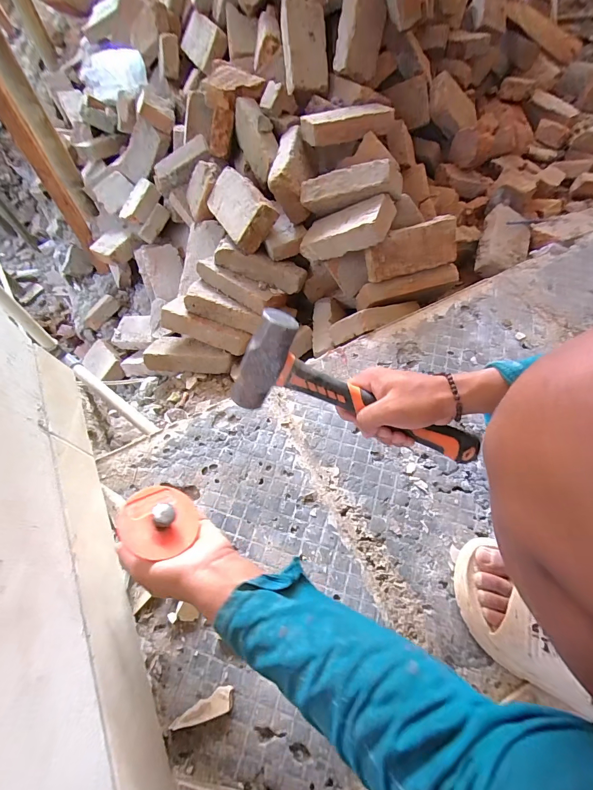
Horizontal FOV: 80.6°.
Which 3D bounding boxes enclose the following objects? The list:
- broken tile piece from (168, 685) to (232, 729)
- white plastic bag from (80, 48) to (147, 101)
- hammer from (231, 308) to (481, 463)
[{"bbox_3d":[-0.106,0.354,0.392,0.072,0.011,0.022,-22,62,-8],"label":"broken tile piece"},{"bbox_3d":[-0.549,-0.977,1.055,0.239,0.100,0.070,8,61,23],"label":"white plastic bag"},{"bbox_3d":[0.077,-0.005,0.374,0.269,0.099,0.043,15,28,-9],"label":"hammer"}]

